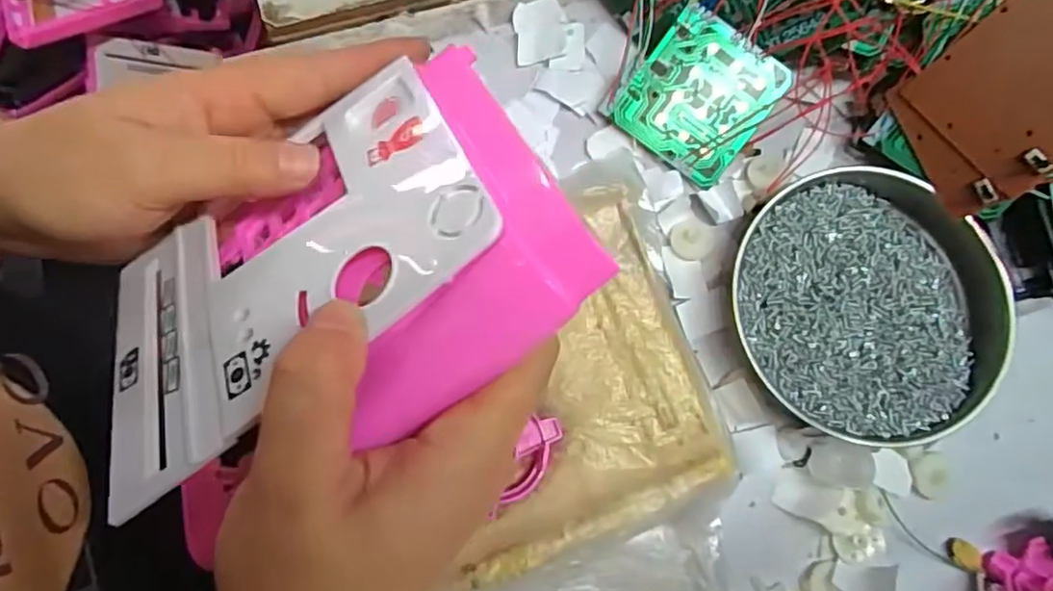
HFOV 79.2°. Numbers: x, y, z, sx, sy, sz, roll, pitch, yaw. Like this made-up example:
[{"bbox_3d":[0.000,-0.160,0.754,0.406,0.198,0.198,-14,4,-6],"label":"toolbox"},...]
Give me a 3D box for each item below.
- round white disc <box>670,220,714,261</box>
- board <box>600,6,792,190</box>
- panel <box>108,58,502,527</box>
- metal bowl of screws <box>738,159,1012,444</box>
[{"bbox_3d":[0.087,-0.029,0.335,0.022,0.004,0.021,0,80,-1],"label":"round white disc"},{"bbox_3d":[0.090,-0.106,0.337,0.071,0.004,0.070,37,102,0],"label":"board"},{"bbox_3d":[-0.081,-0.011,0.212,0.139,0.007,0.103,-36,51,4],"label":"panel"},{"bbox_3d":[0.172,0.004,0.322,0.129,0.021,0.133,0,80,-1],"label":"metal bowl of screws"}]

